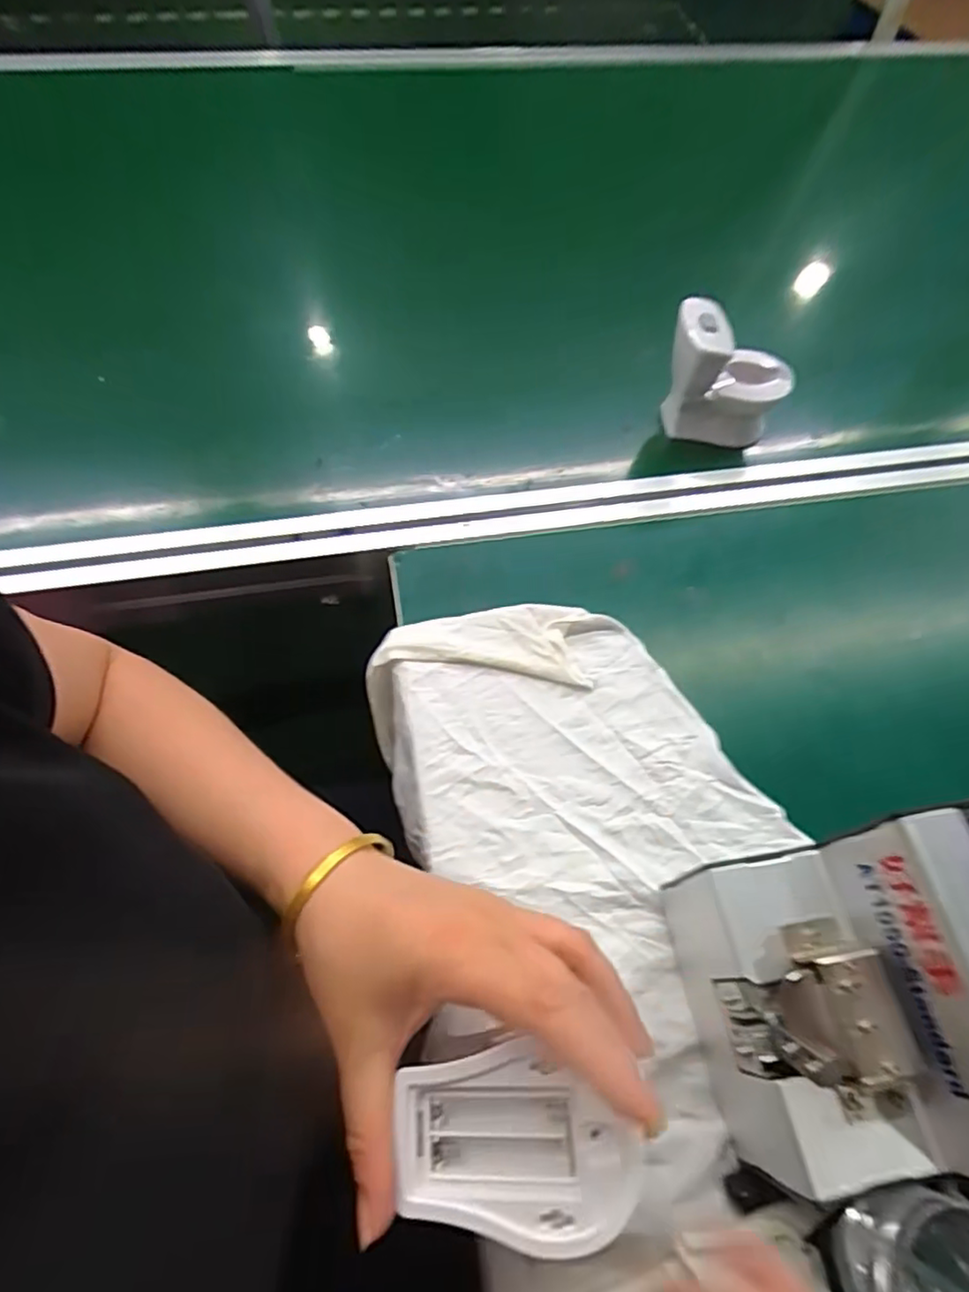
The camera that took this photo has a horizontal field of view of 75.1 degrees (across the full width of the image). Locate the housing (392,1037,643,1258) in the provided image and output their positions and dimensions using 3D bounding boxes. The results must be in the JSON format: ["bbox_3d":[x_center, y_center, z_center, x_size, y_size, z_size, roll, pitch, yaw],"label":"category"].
[{"bbox_3d":[0.012,0.178,0.230,0.083,0.019,0.056,3,70,13],"label":"housing"}]

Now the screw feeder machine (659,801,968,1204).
[{"bbox_3d":[0.195,0.148,0.279,0.181,0.141,0.125,-7,61,-6],"label":"screw feeder machine"}]

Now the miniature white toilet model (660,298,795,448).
[{"bbox_3d":[0.203,-0.229,0.526,0.097,0.096,0.067,-1,61,-3],"label":"miniature white toilet model"}]

